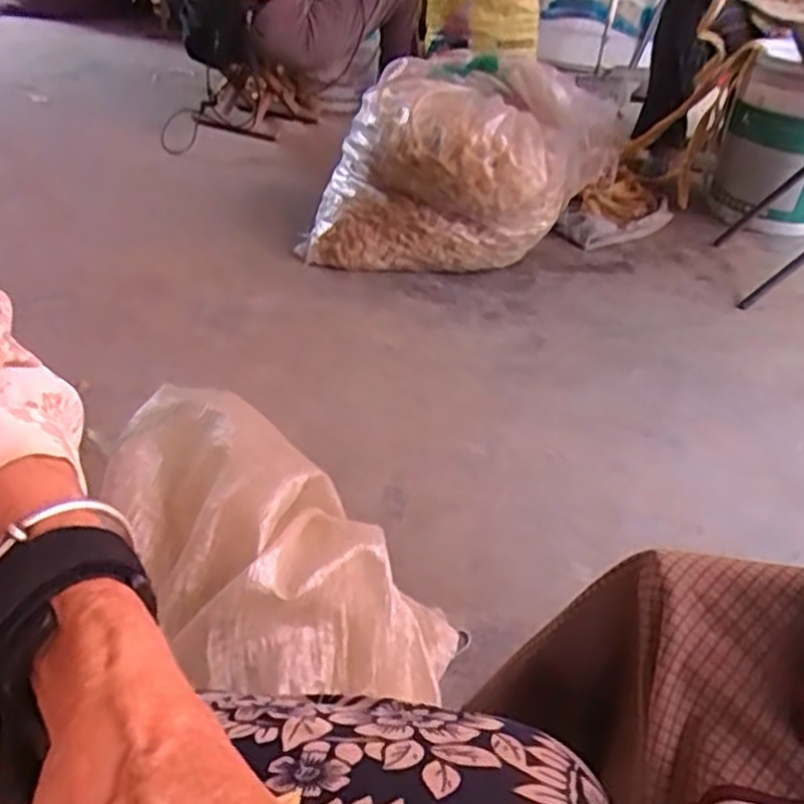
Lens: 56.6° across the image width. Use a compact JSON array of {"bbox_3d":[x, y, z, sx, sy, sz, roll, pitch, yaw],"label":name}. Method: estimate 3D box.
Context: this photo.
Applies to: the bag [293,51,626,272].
[{"bbox_3d":[0.120,-0.460,1.487,0.552,0.320,0.371,9,36,8],"label":"bag"}]

